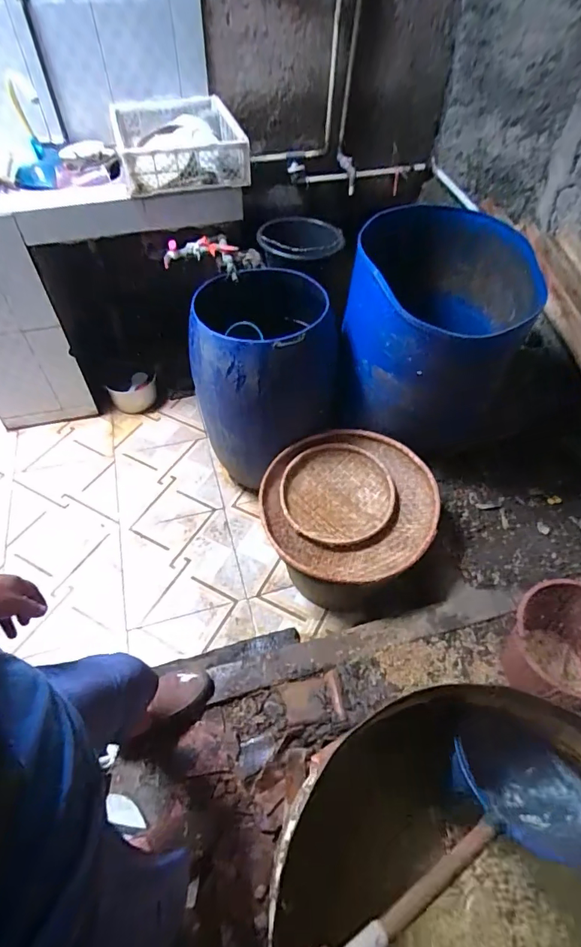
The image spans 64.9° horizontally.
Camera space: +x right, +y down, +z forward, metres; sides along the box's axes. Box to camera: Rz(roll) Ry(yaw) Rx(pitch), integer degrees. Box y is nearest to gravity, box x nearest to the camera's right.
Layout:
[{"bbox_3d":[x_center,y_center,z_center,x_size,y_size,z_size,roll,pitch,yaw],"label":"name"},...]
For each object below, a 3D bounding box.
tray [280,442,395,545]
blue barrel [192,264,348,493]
[{"bbox_3d":[0.152,0.069,1.515,0.361,0.083,0.350,0,52,-1],"label":"tray"},{"bbox_3d":[-0.085,-0.324,1.670,0.469,0.669,0.468,-5,52,-5],"label":"blue barrel"}]

